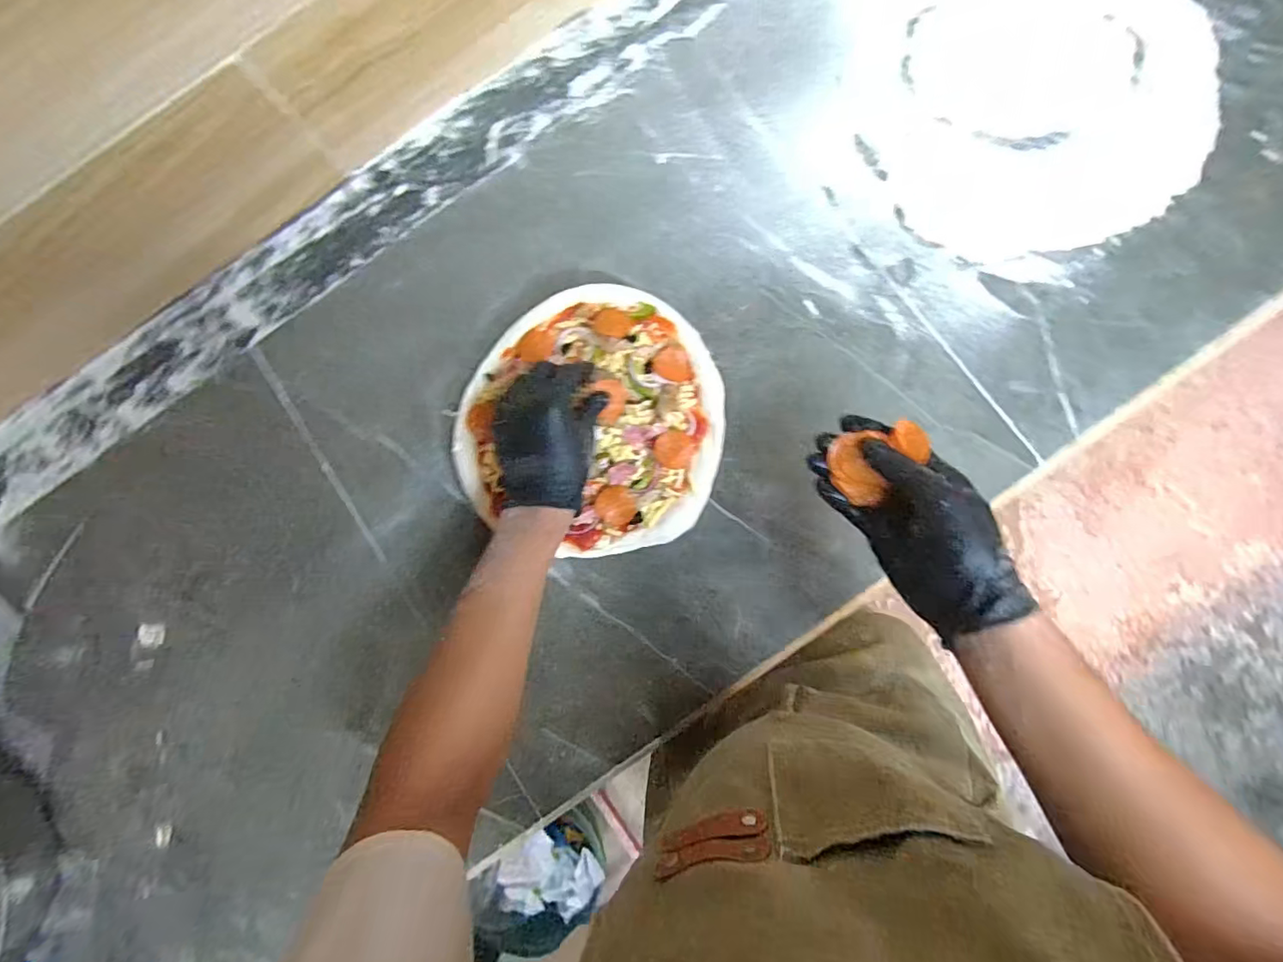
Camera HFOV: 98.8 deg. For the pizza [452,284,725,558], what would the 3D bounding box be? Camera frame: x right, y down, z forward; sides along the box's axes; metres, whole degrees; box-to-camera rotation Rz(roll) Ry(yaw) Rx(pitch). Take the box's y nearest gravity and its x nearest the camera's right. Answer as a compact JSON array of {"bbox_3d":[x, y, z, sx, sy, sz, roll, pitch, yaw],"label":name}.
[{"bbox_3d":[-0.056,-0.067,0.569,0.271,0.021,0.276,-1,84,5],"label":"pizza"}]

